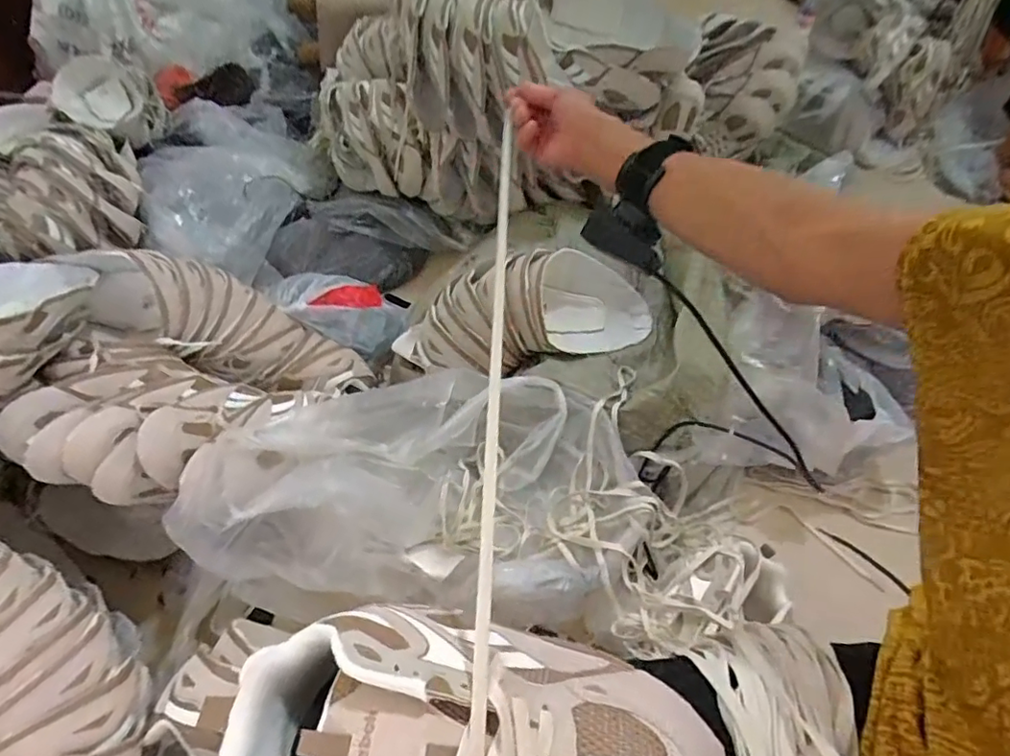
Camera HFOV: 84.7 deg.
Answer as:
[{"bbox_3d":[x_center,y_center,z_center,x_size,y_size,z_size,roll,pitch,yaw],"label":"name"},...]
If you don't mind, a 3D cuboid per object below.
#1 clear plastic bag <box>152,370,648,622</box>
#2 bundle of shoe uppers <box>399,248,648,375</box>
[{"bbox_3d":[-0.086,0.125,0.716,0.523,0.187,0.308,1,50,2],"label":"clear plastic bag"},{"bbox_3d":[0.051,-0.099,0.906,0.407,0.175,0.149,-10,49,-25],"label":"bundle of shoe uppers"}]

